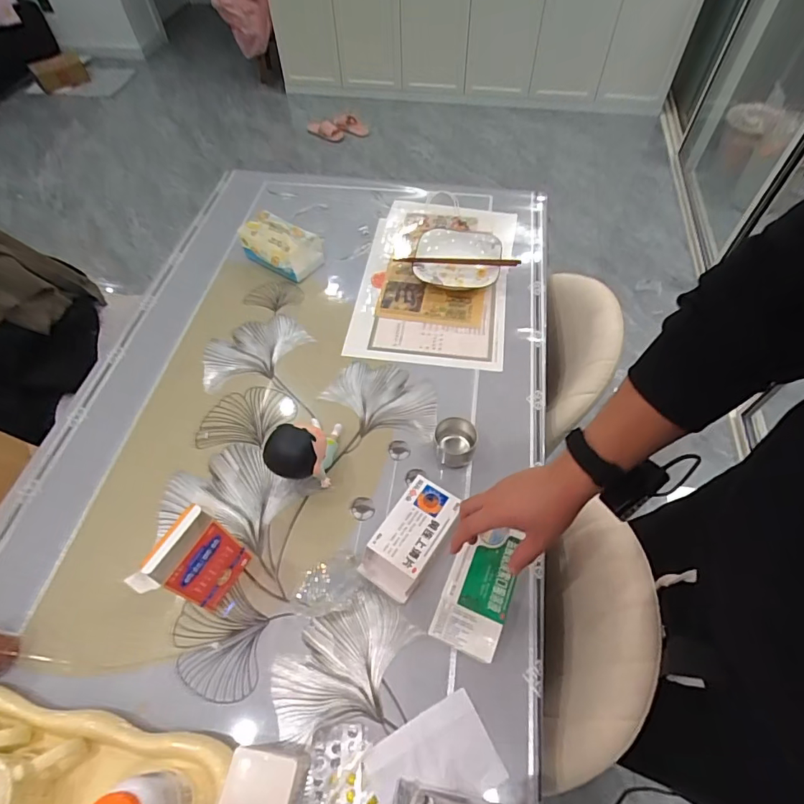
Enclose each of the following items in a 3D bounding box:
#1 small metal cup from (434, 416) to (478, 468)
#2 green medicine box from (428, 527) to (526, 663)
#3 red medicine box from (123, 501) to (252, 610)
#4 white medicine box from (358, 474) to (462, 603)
[{"bbox_3d":[0.084,0.065,0.740,0.063,0.044,0.067,2,56,4],"label":"small metal cup"},{"bbox_3d":[0.098,0.232,0.598,0.080,0.019,0.152,18,57,16],"label":"green medicine box"},{"bbox_3d":[-0.248,0.201,0.579,0.029,0.174,0.102,27,61,19],"label":"red medicine box"},{"bbox_3d":[0.014,0.188,0.669,0.087,0.035,0.159,28,61,19],"label":"white medicine box"}]

